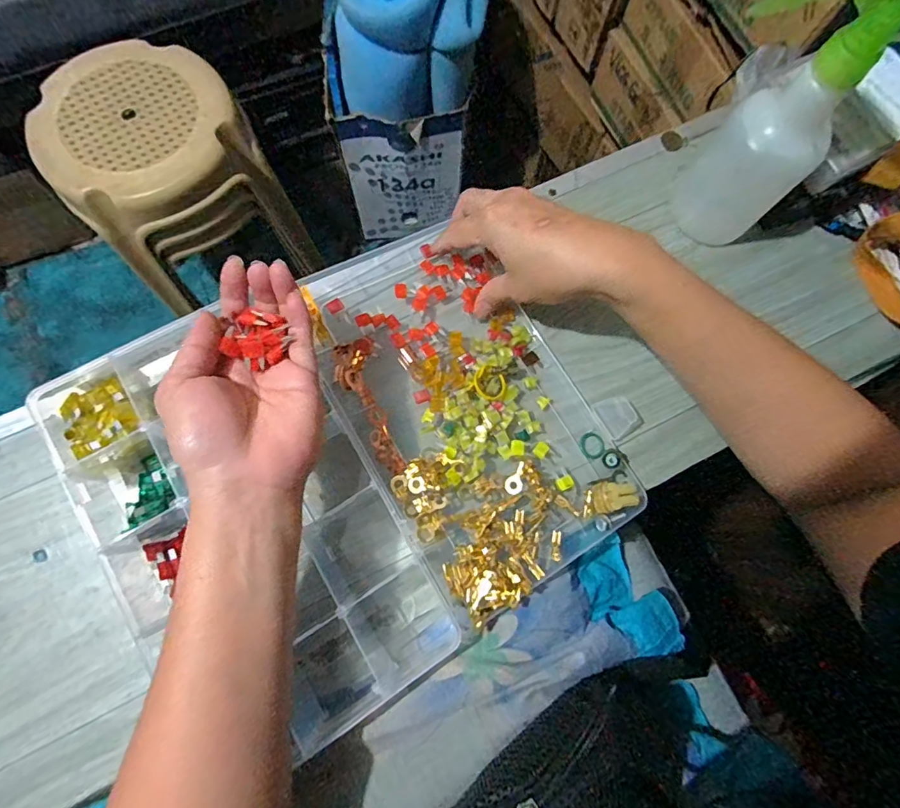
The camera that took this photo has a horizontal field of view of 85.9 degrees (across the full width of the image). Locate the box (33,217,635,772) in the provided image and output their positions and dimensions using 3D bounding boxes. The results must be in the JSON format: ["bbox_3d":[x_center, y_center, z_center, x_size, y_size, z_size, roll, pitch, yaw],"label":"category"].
[{"bbox_3d":[-0.068,0.037,0.341,0.339,0.056,0.285,-31,78,-9],"label":"box"}]

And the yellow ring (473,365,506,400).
[{"bbox_3d":[0.030,-0.015,0.363,0.028,0.005,0.027,8,71,-25],"label":"yellow ring"}]

